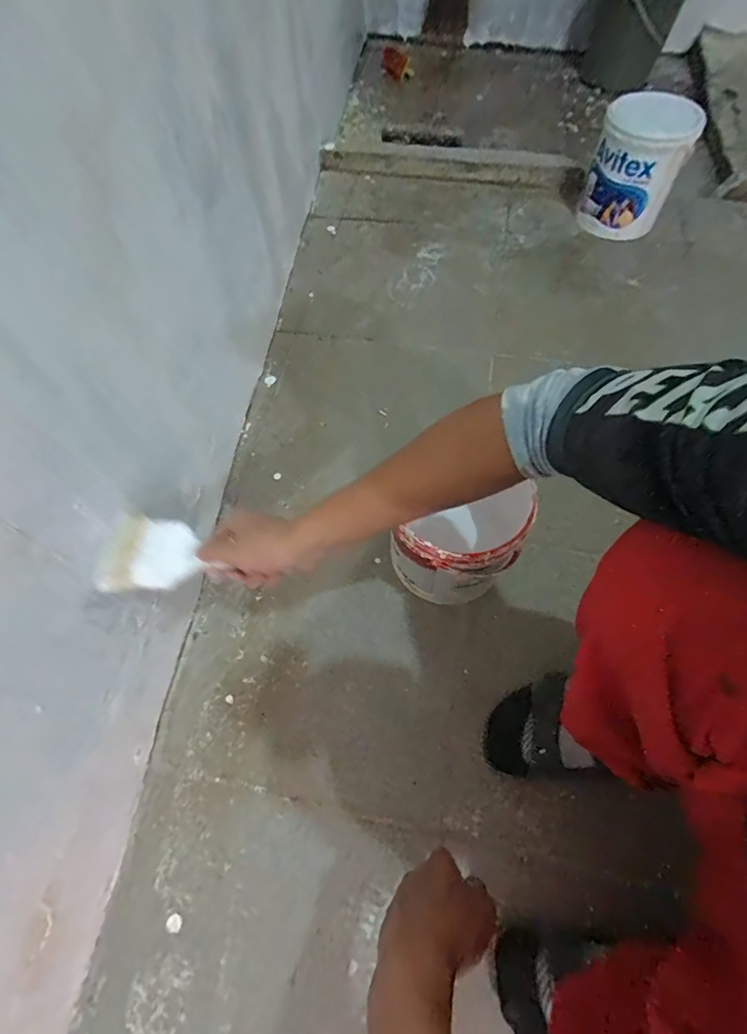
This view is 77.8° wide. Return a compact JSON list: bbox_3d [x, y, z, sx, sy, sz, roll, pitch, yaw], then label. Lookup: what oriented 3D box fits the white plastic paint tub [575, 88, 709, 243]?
[{"bbox_3d":[0.586,-0.787,1.043,0.187,0.212,0.196,22,65,12],"label":"white plastic paint tub"}]

